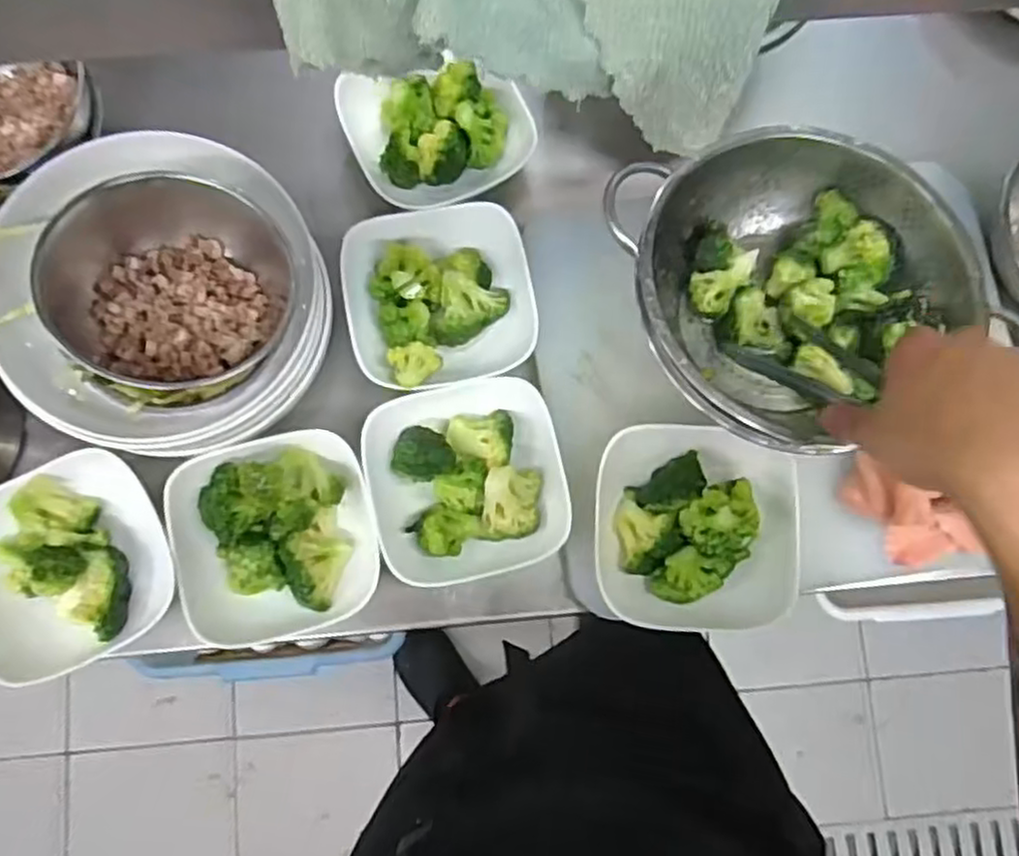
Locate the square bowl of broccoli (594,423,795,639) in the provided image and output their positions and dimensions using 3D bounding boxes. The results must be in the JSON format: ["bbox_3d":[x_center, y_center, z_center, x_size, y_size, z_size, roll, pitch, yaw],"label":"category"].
[{"bbox_3d":[0.140,0.073,0.534,0.143,0.050,0.148,3,81,0],"label":"square bowl of broccoli"}]

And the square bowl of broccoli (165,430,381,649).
[{"bbox_3d":[-0.179,0.081,0.551,0.145,0.056,0.148,-17,82,-3],"label":"square bowl of broccoli"}]

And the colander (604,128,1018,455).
[{"bbox_3d":[0.206,-0.103,0.527,0.241,0.090,0.222,-12,82,-2],"label":"colander"}]

